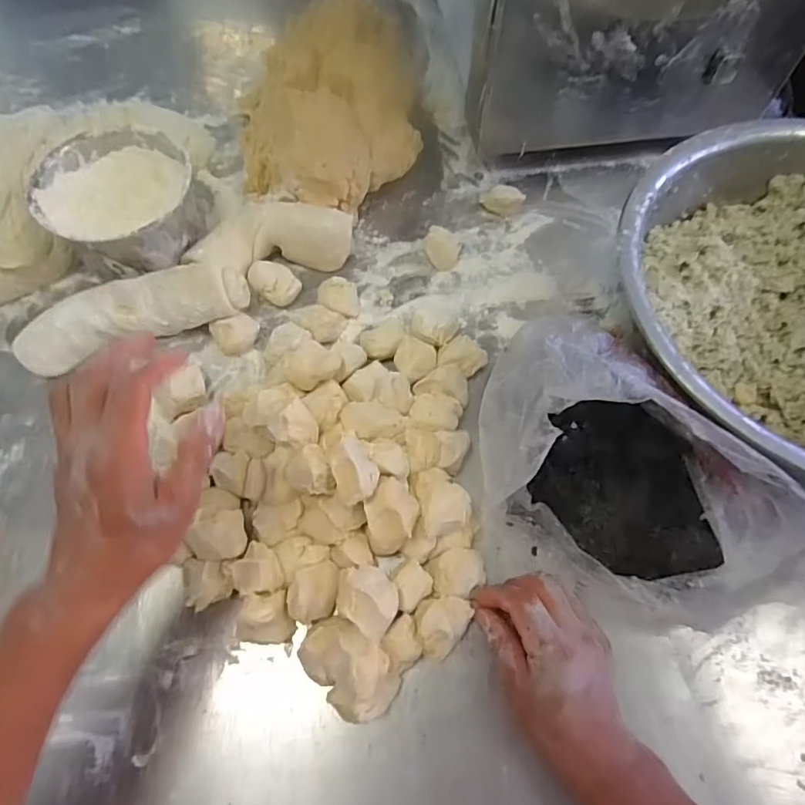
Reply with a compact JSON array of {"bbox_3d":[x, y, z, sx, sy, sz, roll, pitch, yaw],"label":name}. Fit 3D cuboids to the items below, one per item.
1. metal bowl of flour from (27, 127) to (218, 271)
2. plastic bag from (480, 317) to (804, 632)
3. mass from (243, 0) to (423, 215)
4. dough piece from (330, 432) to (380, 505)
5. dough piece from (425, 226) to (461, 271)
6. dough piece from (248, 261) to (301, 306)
[{"bbox_3d":[-0.287,-0.205,0.567,0.154,0.091,0.154,0,65,0],"label":"metal bowl of flour"},{"bbox_3d":[0.186,0.053,0.423,0.238,0.144,0.201,8,65,3],"label":"plastic bag"},{"bbox_3d":[-0.076,-0.329,0.608,0.158,0.130,0.226,39,70,16],"label":"mass"},{"bbox_3d":[-0.038,0.054,0.428,0.034,0.040,0.059,-14,66,-7],"label":"dough piece"},{"bbox_3d":[0.045,-0.171,0.588,0.038,0.031,0.038,0,65,0],"label":"dough piece"},{"bbox_3d":[-0.136,-0.128,0.570,0.043,0.024,0.053,-33,69,-15],"label":"dough piece"}]

